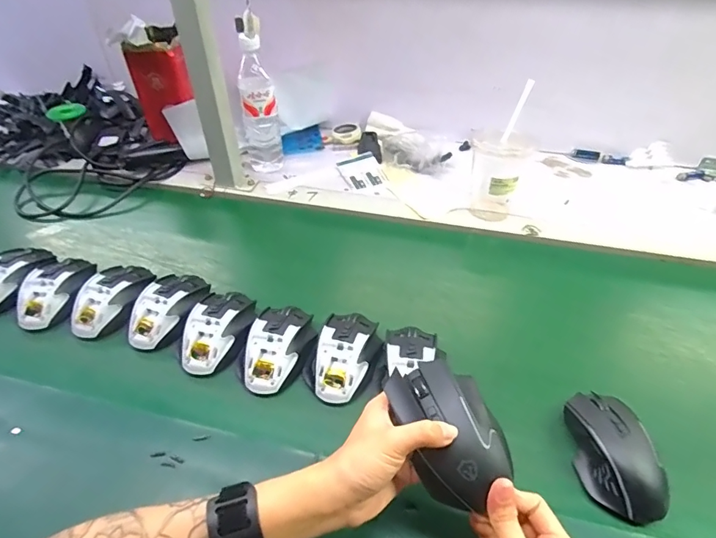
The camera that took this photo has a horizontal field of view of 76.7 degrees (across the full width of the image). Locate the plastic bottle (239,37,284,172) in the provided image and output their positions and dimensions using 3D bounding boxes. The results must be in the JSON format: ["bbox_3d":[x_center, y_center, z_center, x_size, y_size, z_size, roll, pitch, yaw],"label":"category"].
[{"bbox_3d":[-0.172,-0.268,0.766,0.067,0.227,0.056,-9,43,-9],"label":"plastic bottle"}]

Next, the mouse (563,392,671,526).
[{"bbox_3d":[0.237,0.167,0.421,0.062,0.035,0.118,-3,43,-3],"label":"mouse"}]

